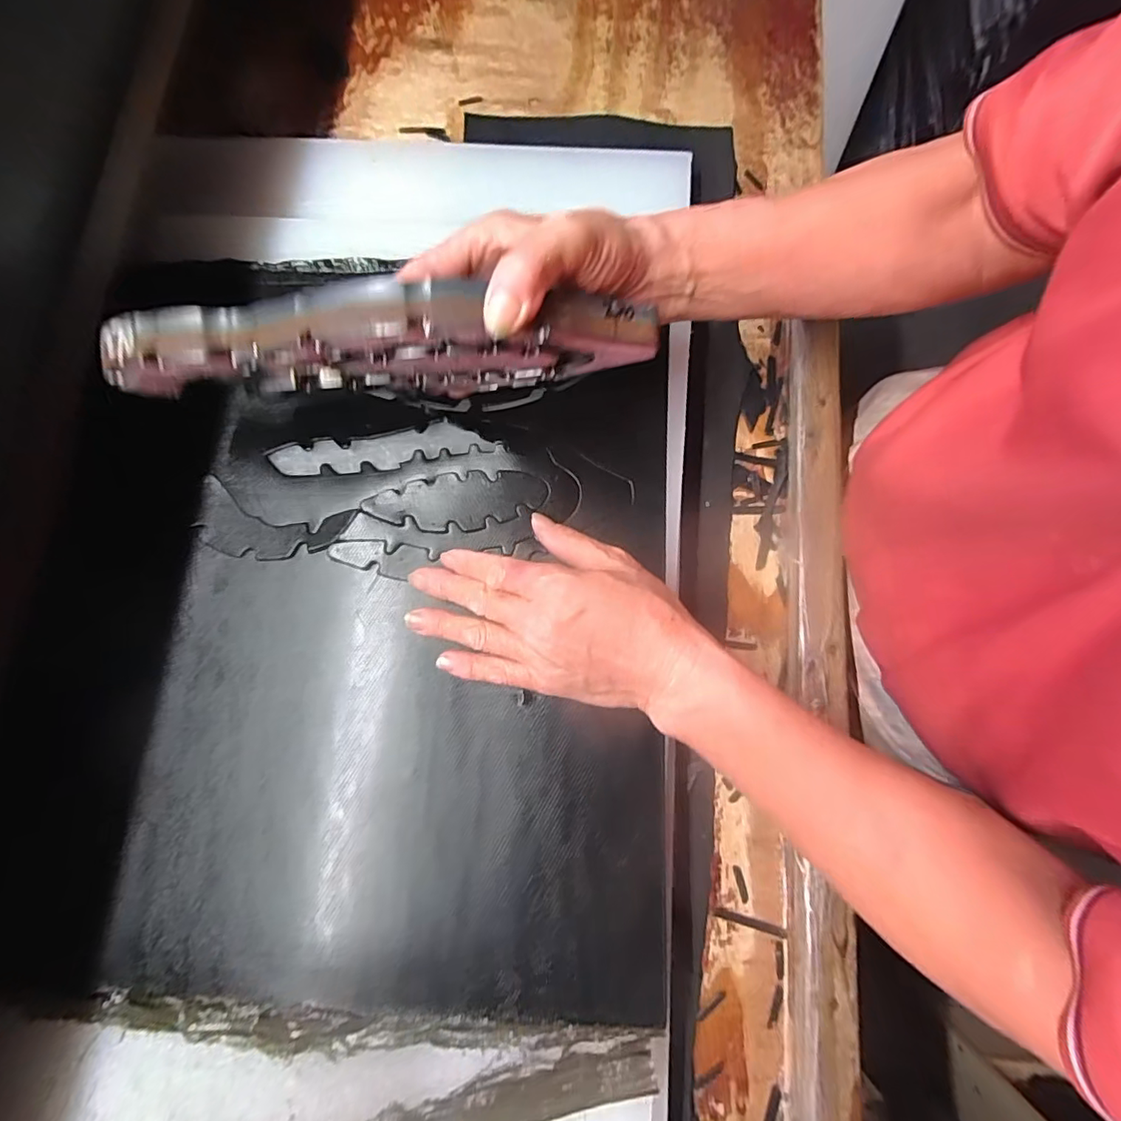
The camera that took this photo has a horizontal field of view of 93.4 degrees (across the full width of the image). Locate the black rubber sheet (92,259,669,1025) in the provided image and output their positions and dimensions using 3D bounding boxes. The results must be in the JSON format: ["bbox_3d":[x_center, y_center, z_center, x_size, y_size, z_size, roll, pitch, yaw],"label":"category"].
[{"bbox_3d":[-0.109,0.016,0.349,0.347,0.011,0.479,0,78,3],"label":"black rubber sheet"}]

